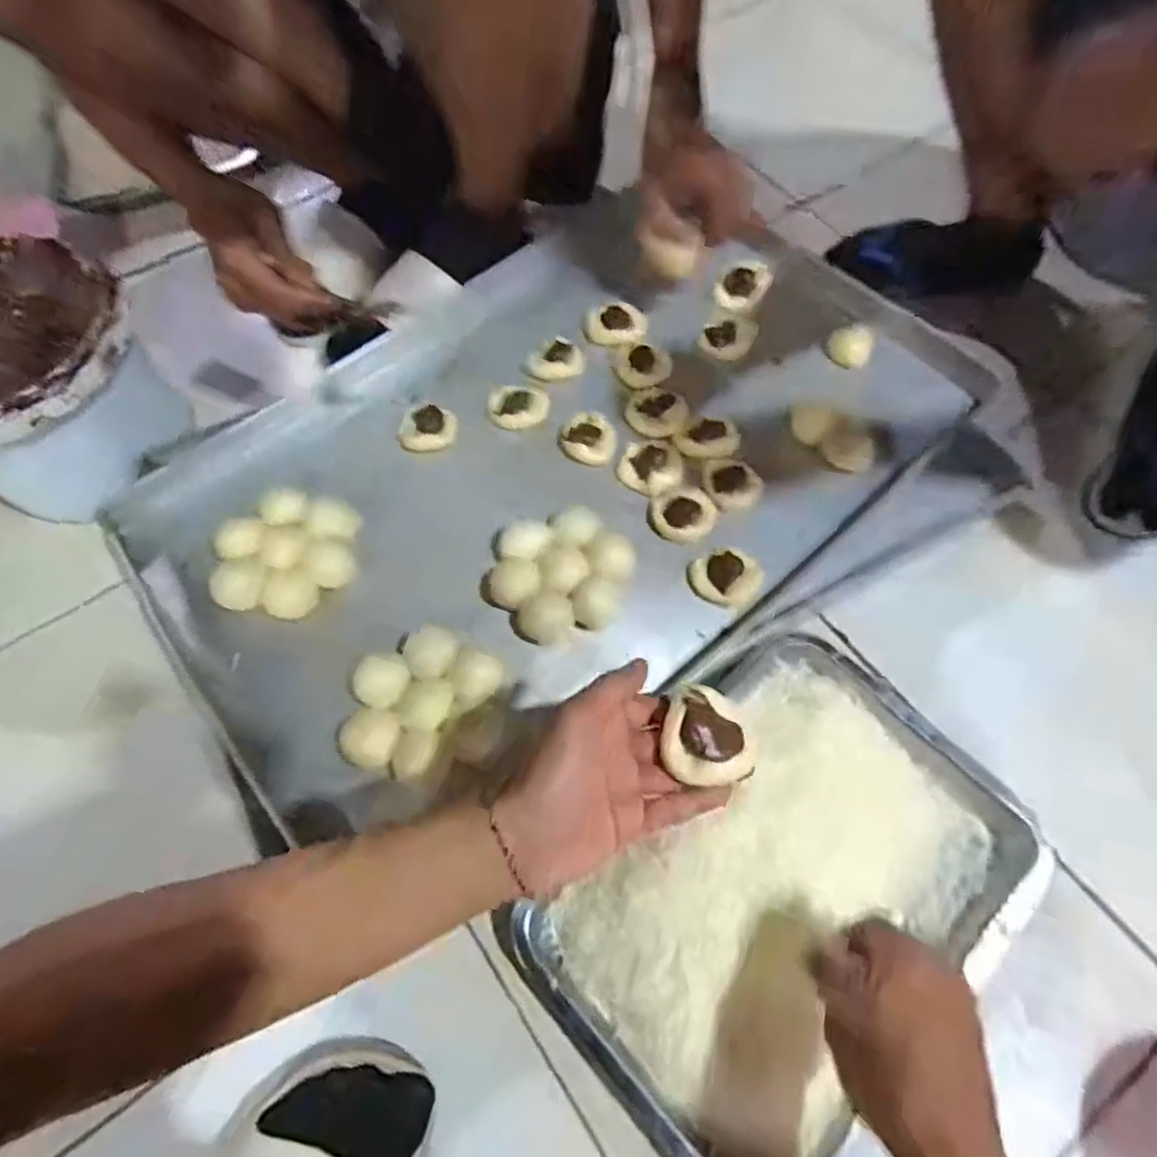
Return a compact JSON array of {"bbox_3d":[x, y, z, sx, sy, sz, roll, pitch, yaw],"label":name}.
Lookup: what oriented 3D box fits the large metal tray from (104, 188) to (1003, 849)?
[{"bbox_3d":[-0.013,-0.107,0.616,0.713,0.072,0.433,-36,70,-15],"label":"large metal tray"}]

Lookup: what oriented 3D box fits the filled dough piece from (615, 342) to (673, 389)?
[{"bbox_3d":[0.062,-0.212,0.658,0.051,0.012,0.059,-33,69,-13],"label":"filled dough piece"}]

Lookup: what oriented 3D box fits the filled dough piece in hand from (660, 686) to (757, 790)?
[{"bbox_3d":[0.075,0.090,0.377,0.053,0.019,0.050,16,66,8],"label":"filled dough piece in hand"}]

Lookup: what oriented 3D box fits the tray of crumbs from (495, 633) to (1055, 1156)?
[{"bbox_3d":[0.150,0.223,0.483,0.352,0.060,0.245,-42,71,-17],"label":"tray of crumbs"}]

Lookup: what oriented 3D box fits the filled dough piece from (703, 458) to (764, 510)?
[{"bbox_3d":[0.138,-0.085,0.589,0.048,0.011,0.054,-11,65,-4],"label":"filled dough piece"}]

